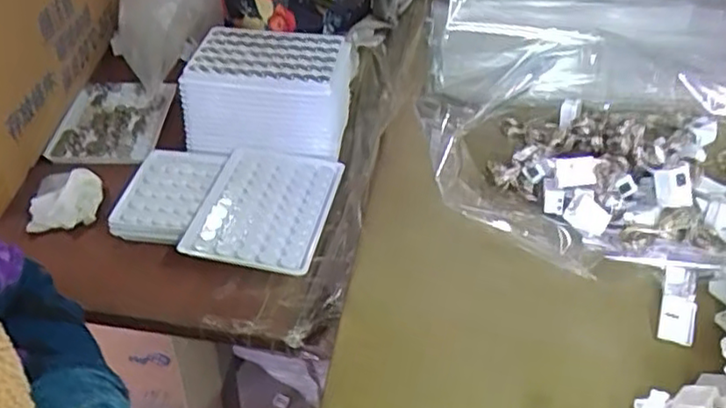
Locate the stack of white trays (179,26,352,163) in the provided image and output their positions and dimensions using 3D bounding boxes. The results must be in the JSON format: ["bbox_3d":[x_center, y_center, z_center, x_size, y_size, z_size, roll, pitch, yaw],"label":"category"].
[{"bbox_3d":[-0.079,-0.094,0.586,0.132,0.075,0.102,5,38,5],"label":"stack of white trays"}]

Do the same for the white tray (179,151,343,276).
[{"bbox_3d":[-0.076,0.003,0.520,0.098,0.016,0.120,7,39,8],"label":"white tray"}]

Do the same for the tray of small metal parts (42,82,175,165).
[{"bbox_3d":[-0.231,-0.077,0.631,0.087,0.021,0.124,0,40,-2],"label":"tray of small metal parts"}]

